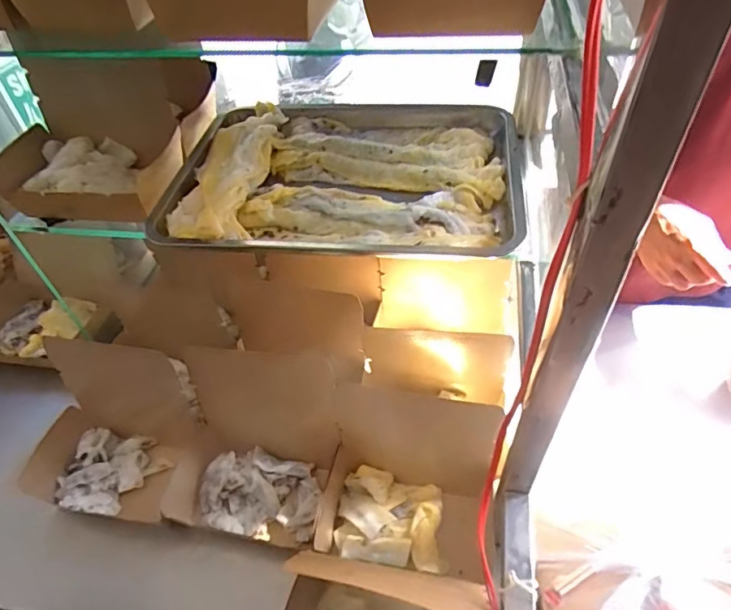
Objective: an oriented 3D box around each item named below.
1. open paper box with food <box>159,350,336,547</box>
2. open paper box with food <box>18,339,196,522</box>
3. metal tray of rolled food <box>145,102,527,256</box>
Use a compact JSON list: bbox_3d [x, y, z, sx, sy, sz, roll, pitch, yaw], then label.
[{"bbox_3d":[-0.138,0.160,0.615,0.180,0.174,0.174,2,47,7],"label":"open paper box with food"},{"bbox_3d":[-0.324,0.158,0.632,0.203,0.174,0.138,3,47,8],"label":"open paper box with food"},{"bbox_3d":[-0.028,-0.157,0.596,0.388,0.049,0.282,3,47,9],"label":"metal tray of rolled food"}]

